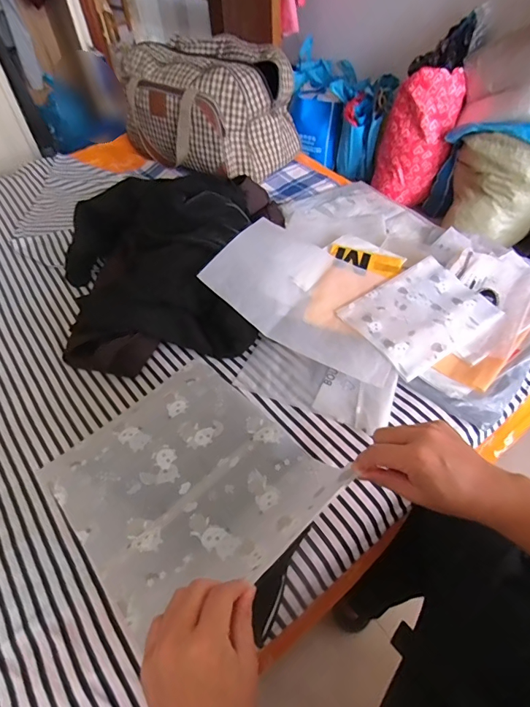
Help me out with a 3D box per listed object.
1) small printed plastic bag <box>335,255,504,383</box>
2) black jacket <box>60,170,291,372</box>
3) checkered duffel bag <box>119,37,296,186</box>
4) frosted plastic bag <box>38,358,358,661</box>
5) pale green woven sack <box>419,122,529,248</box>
[{"bbox_3d":[0.310,-0.089,0.817,0.270,0.019,0.197,-29,55,-19],"label":"small printed plastic bag"},{"bbox_3d":[-0.187,-0.211,0.878,0.514,0.208,0.426,-15,51,-9],"label":"black jacket"},{"bbox_3d":[-0.170,-0.710,1.213,0.437,0.278,0.305,30,58,25],"label":"checkered duffel bag"},{"bbox_3d":[-0.104,0.149,0.515,0.273,0.071,0.313,-36,58,-24],"label":"frosted plastic bag"},{"bbox_3d":[0.838,-0.640,1.529,0.405,0.438,0.267,20,55,18],"label":"pale green woven sack"}]

